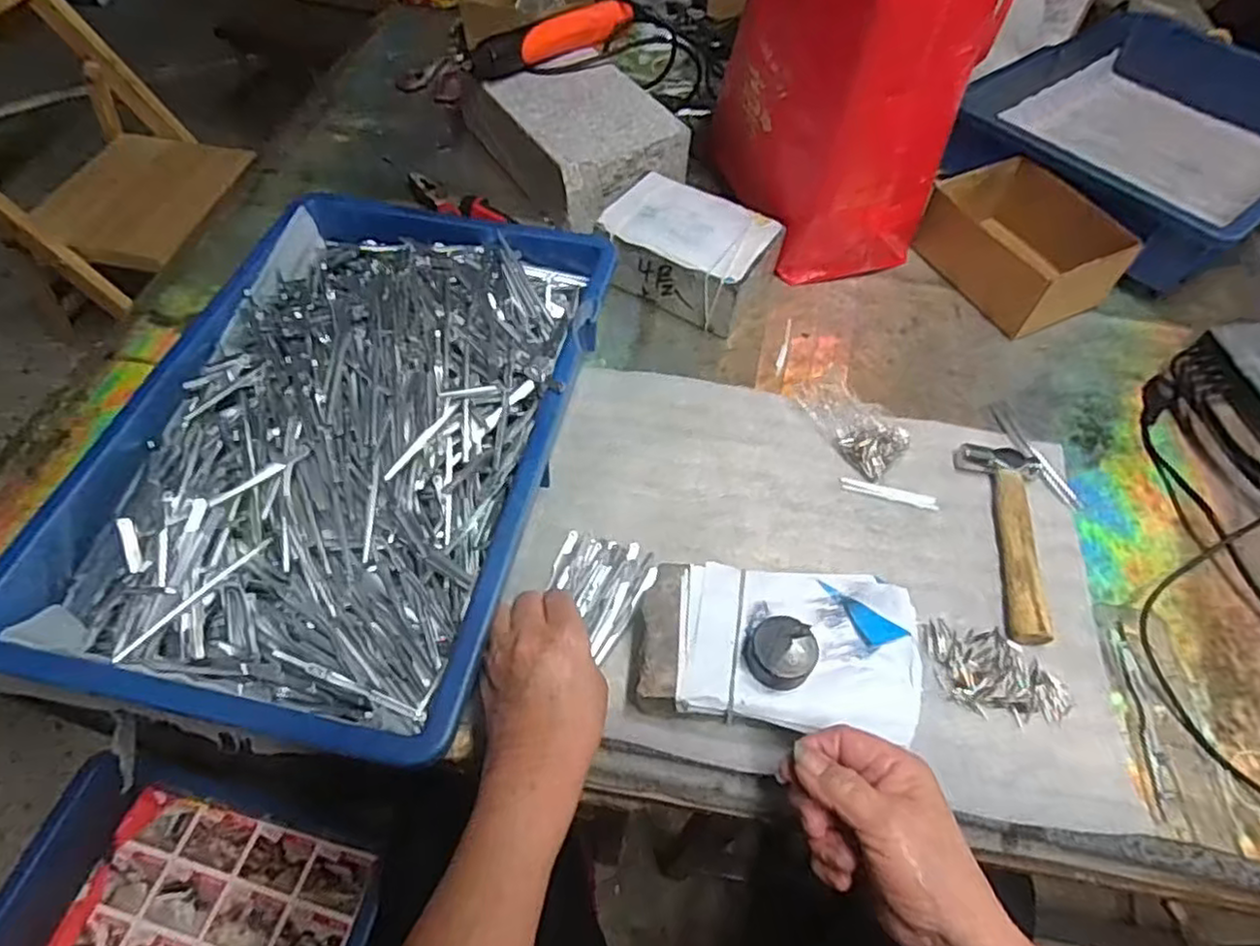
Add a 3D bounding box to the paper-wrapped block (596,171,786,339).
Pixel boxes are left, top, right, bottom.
[{"bbox_3d":[0.052,-0.202,0.644,0.151,0.066,0.116,24,58,13],"label":"paper-wrapped block"}]

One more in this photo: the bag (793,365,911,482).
[{"bbox_3d":[0.185,-0.048,0.559,0.060,0.032,0.094,-28,61,-20],"label":"bag"}]

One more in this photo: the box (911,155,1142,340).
[{"bbox_3d":[0.368,-0.217,0.654,0.118,0.069,0.159,-25,60,-18],"label":"box"}]

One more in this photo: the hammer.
[{"bbox_3d":[0.273,0.047,0.510,0.058,0.019,0.156,15,56,7],"label":"hammer"}]

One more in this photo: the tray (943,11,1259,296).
[{"bbox_3d":[0.564,-0.364,0.753,0.439,0.090,0.284,-34,64,-23],"label":"tray"}]

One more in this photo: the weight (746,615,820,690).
[{"bbox_3d":[0.090,0.106,0.412,0.038,0.018,0.038,1,56,-2],"label":"weight"}]

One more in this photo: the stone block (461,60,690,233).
[{"bbox_3d":[-0.061,-0.359,0.733,0.145,0.079,0.233,-28,61,-20],"label":"stone block"}]

